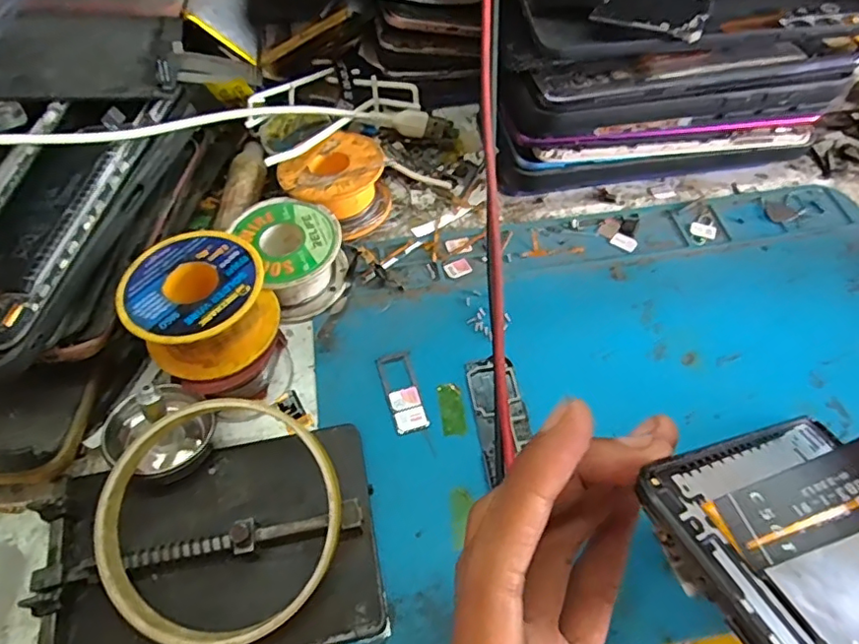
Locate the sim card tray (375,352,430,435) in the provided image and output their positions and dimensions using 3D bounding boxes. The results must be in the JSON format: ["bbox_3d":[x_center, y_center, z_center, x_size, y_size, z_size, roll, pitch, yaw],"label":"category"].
[{"bbox_3d":[-0.012,0.030,0.246,0.014,0.004,0.038,-15,59,-9],"label":"sim card tray"}]

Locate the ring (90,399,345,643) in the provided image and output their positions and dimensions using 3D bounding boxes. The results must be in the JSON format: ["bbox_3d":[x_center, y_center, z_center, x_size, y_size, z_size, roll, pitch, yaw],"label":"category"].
[{"bbox_3d":[-0.073,0.069,0.199,0.082,0.012,0.081,0,76,-2],"label":"ring"}]

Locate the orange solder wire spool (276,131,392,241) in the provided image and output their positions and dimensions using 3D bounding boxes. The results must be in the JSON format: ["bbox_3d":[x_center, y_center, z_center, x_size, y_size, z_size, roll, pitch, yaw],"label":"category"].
[{"bbox_3d":[-0.046,-0.069,0.294,0.046,0.032,0.050,0,58,0],"label":"orange solder wire spool"}]

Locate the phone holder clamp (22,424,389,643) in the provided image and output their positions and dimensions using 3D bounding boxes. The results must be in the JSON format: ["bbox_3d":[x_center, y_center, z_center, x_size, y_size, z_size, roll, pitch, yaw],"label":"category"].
[{"bbox_3d":[-0.079,0.081,0.204,0.115,0.022,0.079,-11,58,-7],"label":"phone holder clamp"}]

